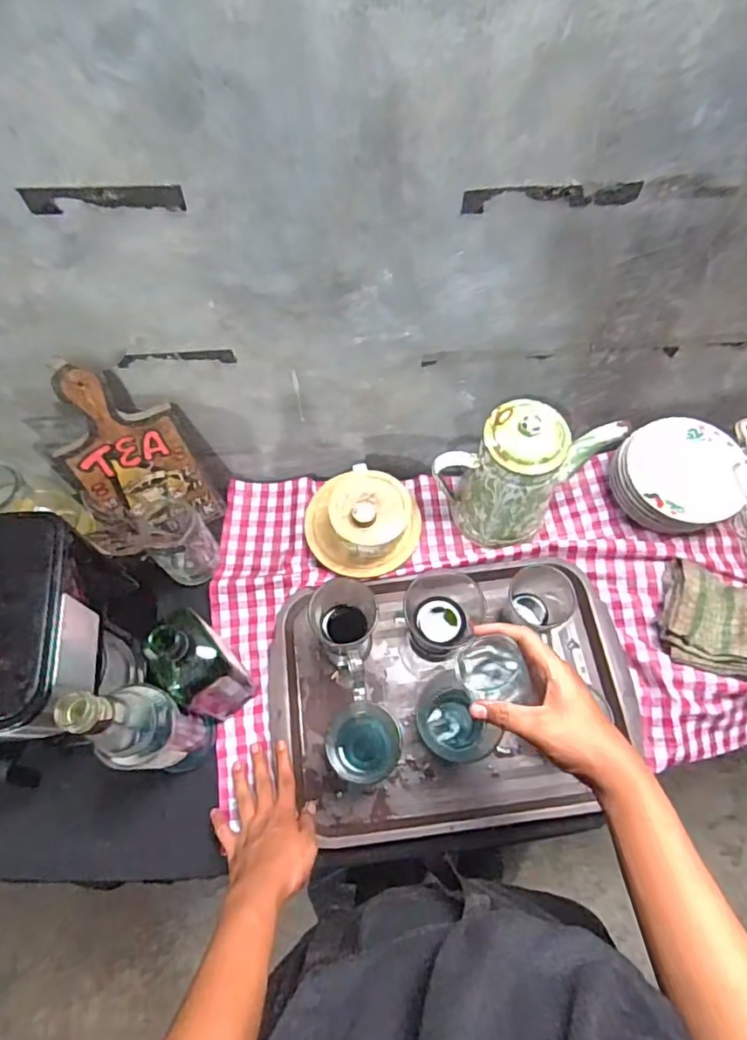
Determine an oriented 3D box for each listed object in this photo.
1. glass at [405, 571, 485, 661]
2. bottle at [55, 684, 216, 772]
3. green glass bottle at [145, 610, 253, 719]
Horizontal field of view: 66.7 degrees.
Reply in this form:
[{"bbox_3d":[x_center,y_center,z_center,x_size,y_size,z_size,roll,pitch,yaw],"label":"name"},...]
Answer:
[{"bbox_3d":[0.089,0.117,0.691,0.093,0.099,0.090,0,65,0],"label":"glass"},{"bbox_3d":[-0.228,0.203,0.555,0.069,0.284,0.074,10,66,5],"label":"bottle"},{"bbox_3d":[-0.190,0.164,0.617,0.070,0.217,0.072,-38,70,-15],"label":"green glass bottle"}]

